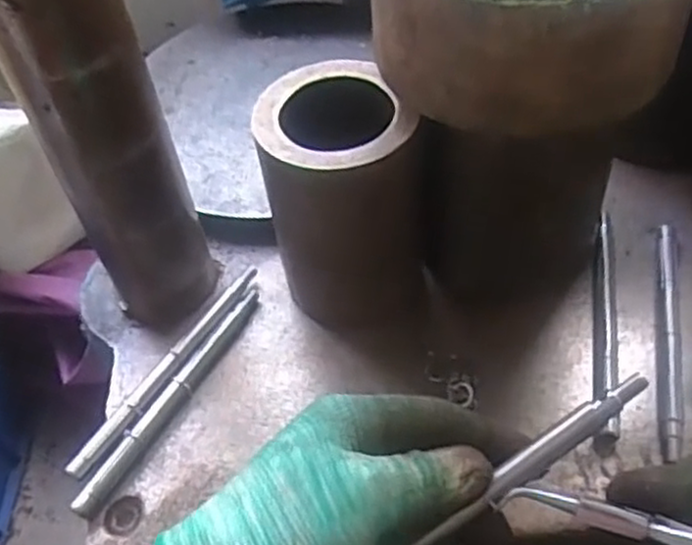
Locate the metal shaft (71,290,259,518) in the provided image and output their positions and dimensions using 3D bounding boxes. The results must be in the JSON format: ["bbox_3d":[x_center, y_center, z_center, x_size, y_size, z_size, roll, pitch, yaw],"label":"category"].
[{"bbox_3d":[-0.100,0.069,0.431,0.011,0.010,0.163,22,56,22],"label":"metal shaft"}]

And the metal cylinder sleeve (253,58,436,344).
[{"bbox_3d":[0.001,-0.039,0.434,0.087,0.146,0.090,-6,50,1],"label":"metal cylinder sleeve"}]

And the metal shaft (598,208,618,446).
[{"bbox_3d":[0.158,0.025,0.444,0.012,0.011,0.161,6,51,11],"label":"metal shaft"}]

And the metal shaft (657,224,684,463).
[{"bbox_3d":[0.190,0.036,0.433,0.013,0.012,0.158,8,52,13],"label":"metal shaft"}]

